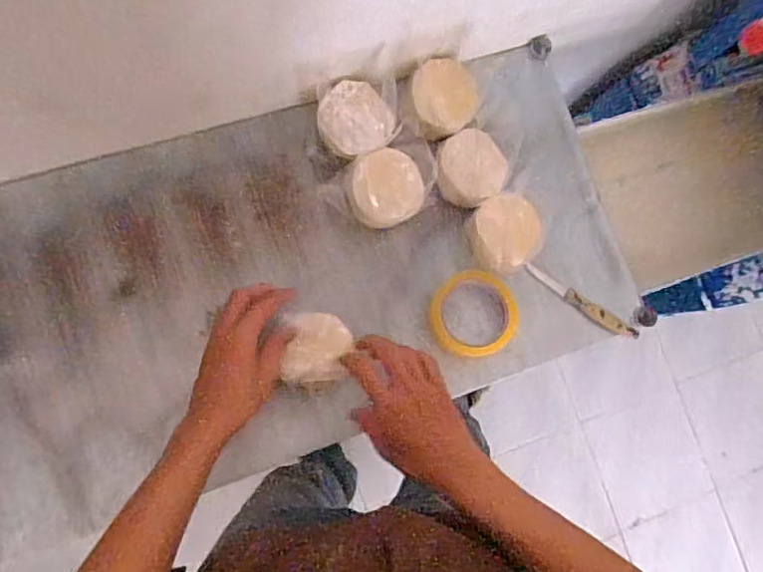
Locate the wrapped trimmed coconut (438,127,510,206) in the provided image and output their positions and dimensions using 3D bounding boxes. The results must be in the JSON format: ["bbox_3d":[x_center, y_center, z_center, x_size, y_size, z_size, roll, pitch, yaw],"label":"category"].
[{"bbox_3d":[0.103,-0.136,0.655,0.079,0.045,0.082,1,83,-8],"label":"wrapped trimmed coconut"}]

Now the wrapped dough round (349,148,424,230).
[{"bbox_3d":[0.003,-0.112,0.644,0.080,0.042,0.082,1,83,-8],"label":"wrapped dough round"}]

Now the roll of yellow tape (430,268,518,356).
[{"bbox_3d":[0.108,0.032,0.647,0.098,0.024,0.100,1,83,-8],"label":"roll of yellow tape"}]

